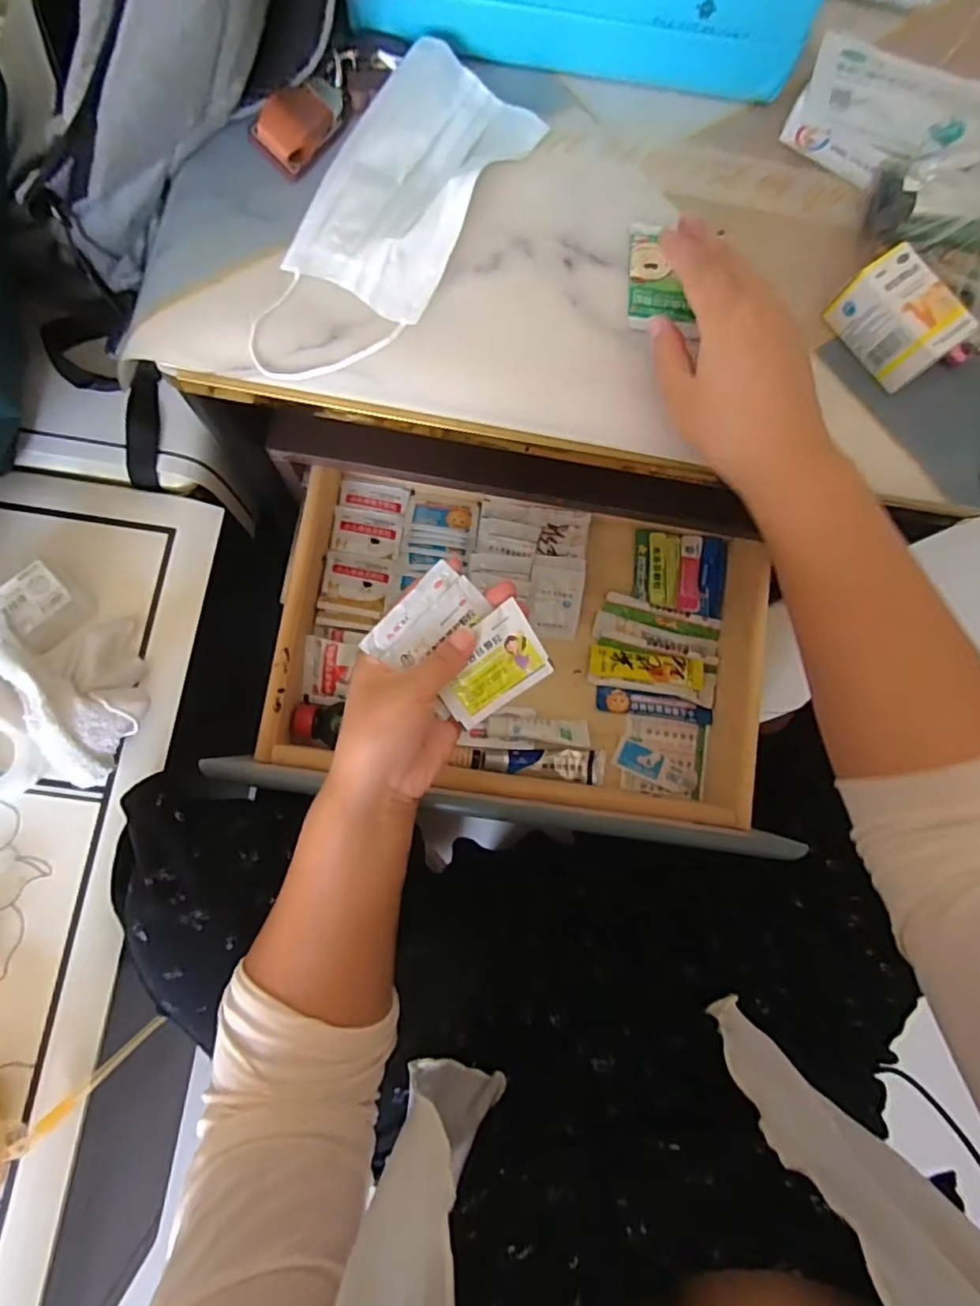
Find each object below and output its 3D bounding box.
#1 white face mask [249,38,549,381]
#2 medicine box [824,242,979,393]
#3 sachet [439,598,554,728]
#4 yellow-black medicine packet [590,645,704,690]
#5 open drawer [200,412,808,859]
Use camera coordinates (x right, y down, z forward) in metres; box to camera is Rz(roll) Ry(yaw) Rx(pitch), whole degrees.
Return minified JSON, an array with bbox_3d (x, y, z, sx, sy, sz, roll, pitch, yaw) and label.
[{"bbox_3d":[-0.058,-0.254,0.337,0.086,0.021,0.219,30,80,0],"label":"white face mask"},{"bbox_3d":[0.241,-0.197,0.340,0.041,0.033,0.065,-38,86,-9],"label":"medicine box"},{"bbox_3d":[0.000,0.008,0.345,0.065,0.006,0.047,-35,95,6],"label":"sachet"},{"bbox_3d":[0.152,0.014,0.558,0.109,0.009,0.028,9,81,-3],"label":"yellow-black medicine packet"},{"bbox_3d":[0.028,-0.015,0.517,0.433,0.109,0.314,8,81,-3],"label":"open drawer"}]

